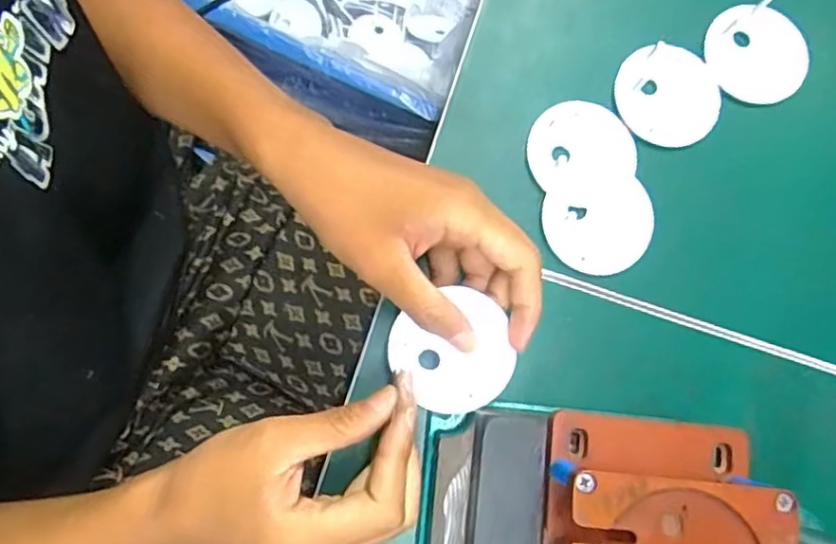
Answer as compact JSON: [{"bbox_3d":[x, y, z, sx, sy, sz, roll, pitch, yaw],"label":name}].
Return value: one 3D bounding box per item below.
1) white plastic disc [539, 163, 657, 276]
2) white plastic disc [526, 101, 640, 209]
[{"bbox_3d":[0.101,-0.030,0.359,0.060,0.004,0.060,-1,83,6],"label":"white plastic disc"},{"bbox_3d":[0.094,-0.068,0.362,0.060,0.008,0.059,-1,81,4],"label":"white plastic disc"}]

